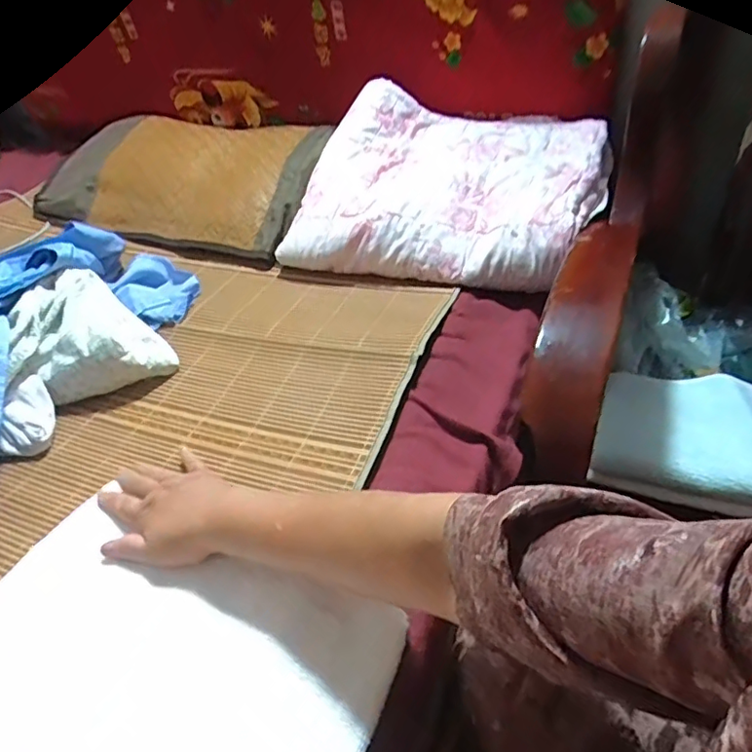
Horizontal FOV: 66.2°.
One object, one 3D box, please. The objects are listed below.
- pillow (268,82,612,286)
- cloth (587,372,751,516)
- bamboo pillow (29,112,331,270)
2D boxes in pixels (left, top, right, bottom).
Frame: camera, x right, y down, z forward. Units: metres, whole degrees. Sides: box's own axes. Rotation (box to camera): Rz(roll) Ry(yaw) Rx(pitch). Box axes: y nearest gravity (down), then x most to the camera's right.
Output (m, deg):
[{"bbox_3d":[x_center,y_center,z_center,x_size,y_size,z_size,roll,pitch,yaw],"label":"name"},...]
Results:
[{"bbox_3d":[0.114,-0.289,0.882,0.429,0.153,0.350,13,45,21],"label":"pillow"},{"bbox_3d":[0.362,0.061,0.675,0.186,0.062,0.173,14,46,22],"label":"cloth"},{"bbox_3d":[-0.369,-0.367,1.075,0.570,0.115,0.304,12,45,20],"label":"bamboo pillow"}]

